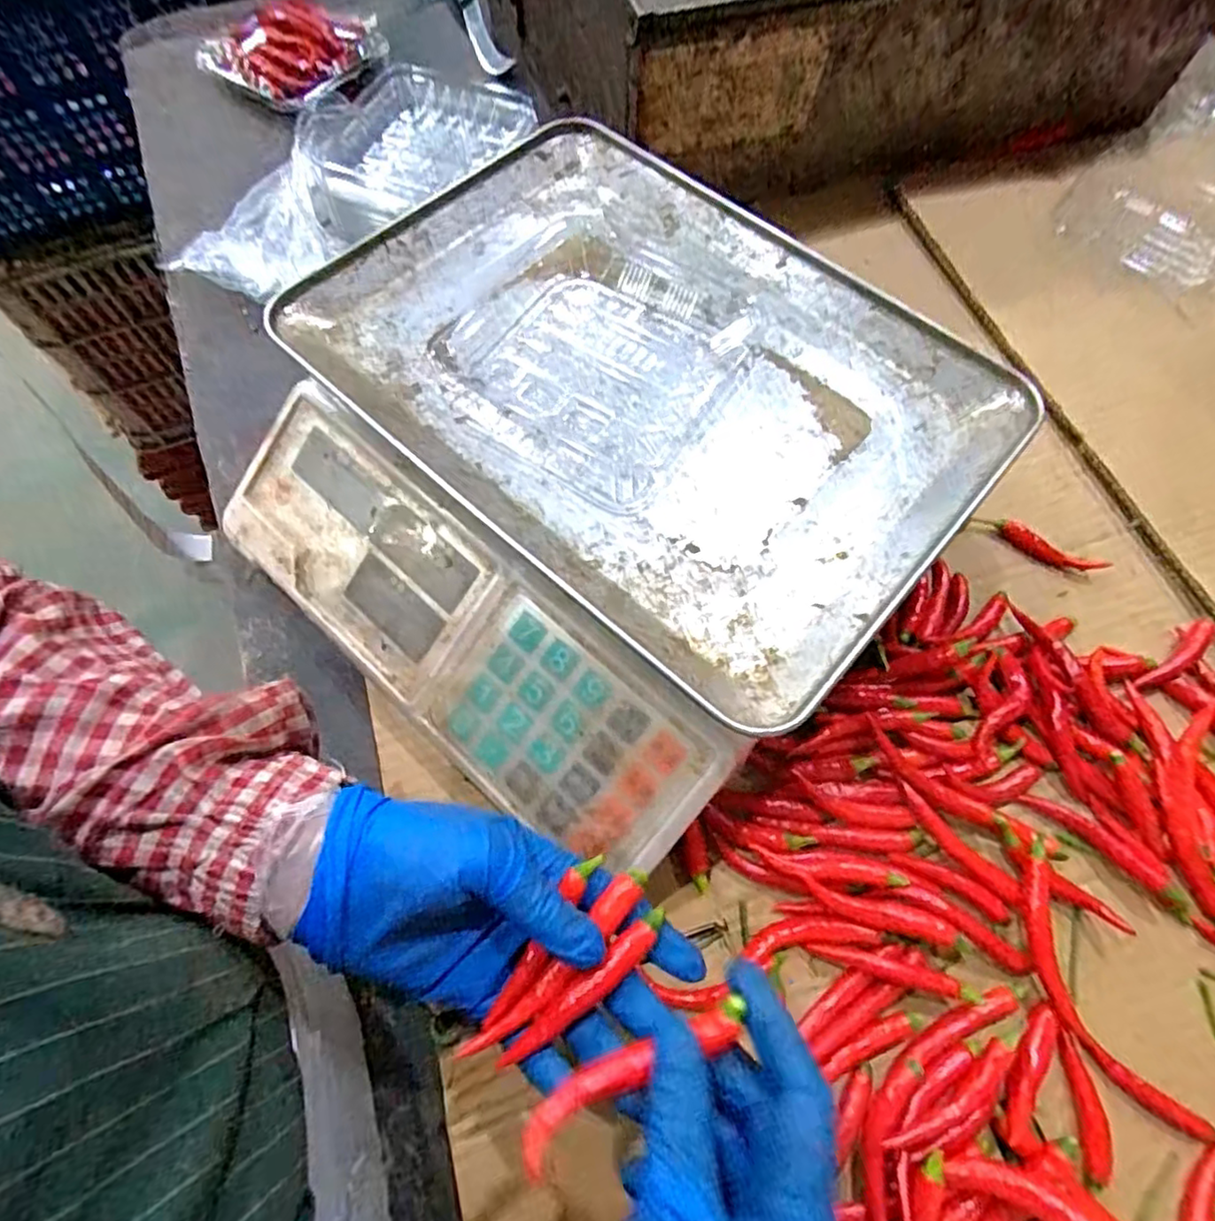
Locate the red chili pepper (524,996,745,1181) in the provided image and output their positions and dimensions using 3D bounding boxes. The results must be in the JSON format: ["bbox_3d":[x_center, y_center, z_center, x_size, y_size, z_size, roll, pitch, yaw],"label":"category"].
[{"bbox_3d":[0.009,0.151,0.207,0.077,0.015,0.014,-21,67,-13],"label":"red chili pepper"}]

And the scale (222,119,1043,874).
[{"bbox_3d":[-0.006,-0.075,0.356,0.326,0.110,0.320,39,73,16],"label":"scale"}]

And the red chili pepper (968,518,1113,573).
[{"bbox_3d":[0.266,-0.041,0.398,0.079,0.009,0.012,28,70,13],"label":"red chili pepper"}]

